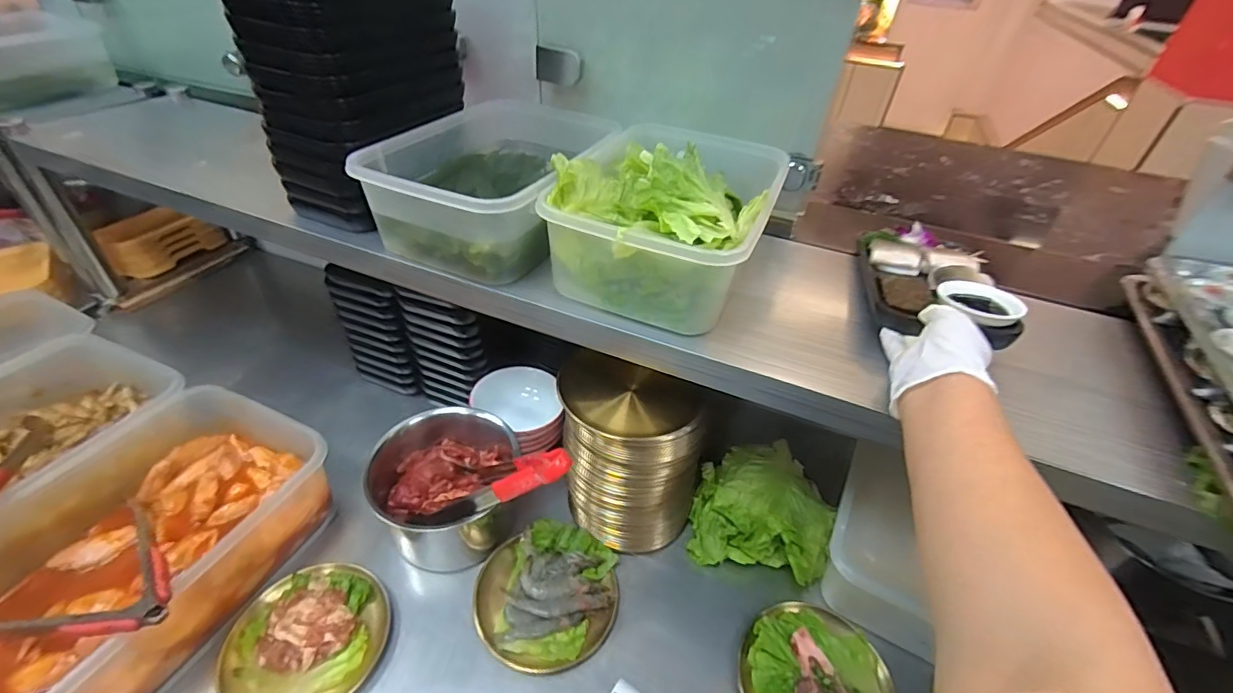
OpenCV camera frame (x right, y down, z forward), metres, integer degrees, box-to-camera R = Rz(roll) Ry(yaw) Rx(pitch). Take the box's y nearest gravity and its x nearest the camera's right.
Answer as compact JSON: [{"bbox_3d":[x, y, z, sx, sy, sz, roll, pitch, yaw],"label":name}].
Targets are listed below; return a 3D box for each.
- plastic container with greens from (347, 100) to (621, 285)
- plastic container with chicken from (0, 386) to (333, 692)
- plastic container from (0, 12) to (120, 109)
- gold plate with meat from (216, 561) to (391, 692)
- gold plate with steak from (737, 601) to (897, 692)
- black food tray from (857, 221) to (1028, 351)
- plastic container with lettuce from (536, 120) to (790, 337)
[{"bbox_3d":[-0.136,-0.217,0.669,0.212,0.105,0.328,17,42,14],"label":"plastic container with greens"},{"bbox_3d":[-0.517,0.221,0.578,0.277,0.117,0.352,17,42,13],"label":"plastic container with chicken"},{"bbox_3d":[-1.071,-0.494,0.898,0.126,0.119,0.289,28,45,25],"label":"plastic container"},{"bbox_3d":[-0.338,0.316,0.567,0.156,0.032,0.156,3,40,-3],"label":"gold plate with meat"},{"bbox_3d":[0.215,0.361,0.563,0.151,0.023,0.161,3,40,-3],"label":"gold plate with steak"},{"bbox_3d":[0.348,-0.084,0.579,0.126,0.041,0.217,14,41,10],"label":"black food tray"},{"bbox_3d":[0.059,-0.148,0.599,0.216,0.110,0.285,18,42,14],"label":"plastic container with lettuce"}]

